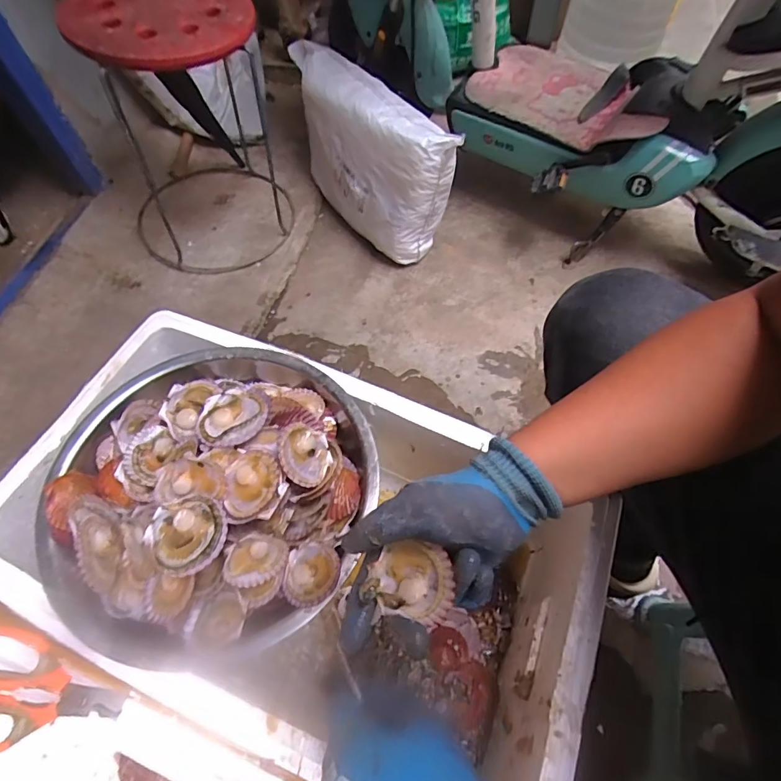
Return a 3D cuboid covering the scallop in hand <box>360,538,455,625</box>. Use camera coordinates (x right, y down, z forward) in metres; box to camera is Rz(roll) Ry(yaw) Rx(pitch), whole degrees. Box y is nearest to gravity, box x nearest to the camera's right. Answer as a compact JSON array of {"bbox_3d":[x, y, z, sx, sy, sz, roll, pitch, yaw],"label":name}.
[{"bbox_3d":[0.017,0.143,0.350,0.063,0.020,0.050,0,68,25],"label":"scallop in hand"}]

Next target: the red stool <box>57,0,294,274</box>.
[{"bbox_3d":[-0.435,-0.549,0.992,0.376,0.467,0.381,-25,62,-12],"label":"red stool"}]

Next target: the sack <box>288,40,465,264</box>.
[{"bbox_3d":[-0.077,-0.555,1.104,0.149,0.278,0.531,-34,65,-17],"label":"sack"}]

